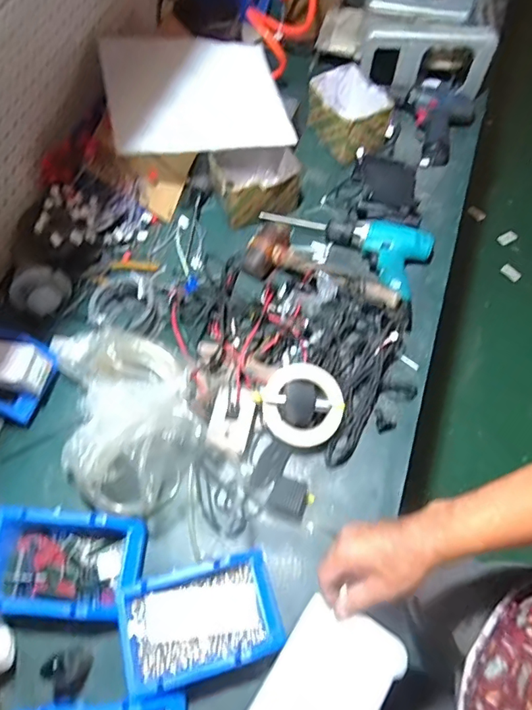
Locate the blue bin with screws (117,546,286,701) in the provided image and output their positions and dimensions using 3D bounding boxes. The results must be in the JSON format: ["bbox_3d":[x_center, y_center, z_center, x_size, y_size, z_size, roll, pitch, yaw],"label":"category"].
[{"bbox_3d":[-0.077,0.319,0.591,0.179,0.061,0.117,-16,65,-7],"label":"blue bin with screws"}]

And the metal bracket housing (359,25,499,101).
[{"bbox_3d":[0.326,-0.593,0.991,0.261,0.107,0.064,8,64,5],"label":"metal bracket housing"}]

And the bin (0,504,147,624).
[{"bbox_3d":[-0.255,0.264,0.621,0.191,0.067,0.118,4,64,3],"label":"bin"}]

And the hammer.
[{"bbox_3d":[0.083,-0.132,0.813,0.277,0.063,0.109,37,70,17],"label":"hammer"}]

